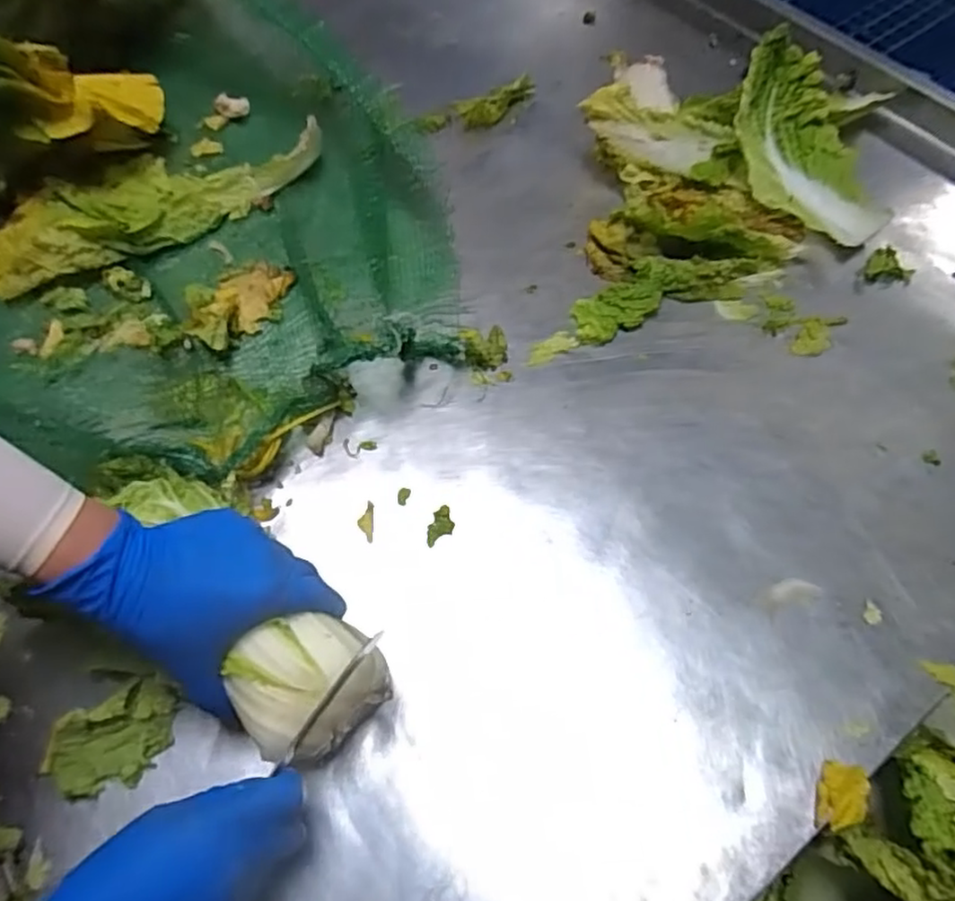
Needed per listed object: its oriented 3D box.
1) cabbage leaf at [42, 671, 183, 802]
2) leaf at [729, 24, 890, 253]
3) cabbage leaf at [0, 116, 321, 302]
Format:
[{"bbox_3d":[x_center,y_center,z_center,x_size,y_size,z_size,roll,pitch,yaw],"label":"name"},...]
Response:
[{"bbox_3d":[-0.253,0.200,0.471,0.090,0.021,0.058,-23,64,-10],"label":"cabbage leaf"},{"bbox_3d":[0.335,-0.302,0.678,0.187,0.091,0.124,37,69,19],"label":"leaf"},{"bbox_3d":[-0.337,-0.268,0.708,0.355,0.049,0.132,-32,66,-14],"label":"cabbage leaf"}]

